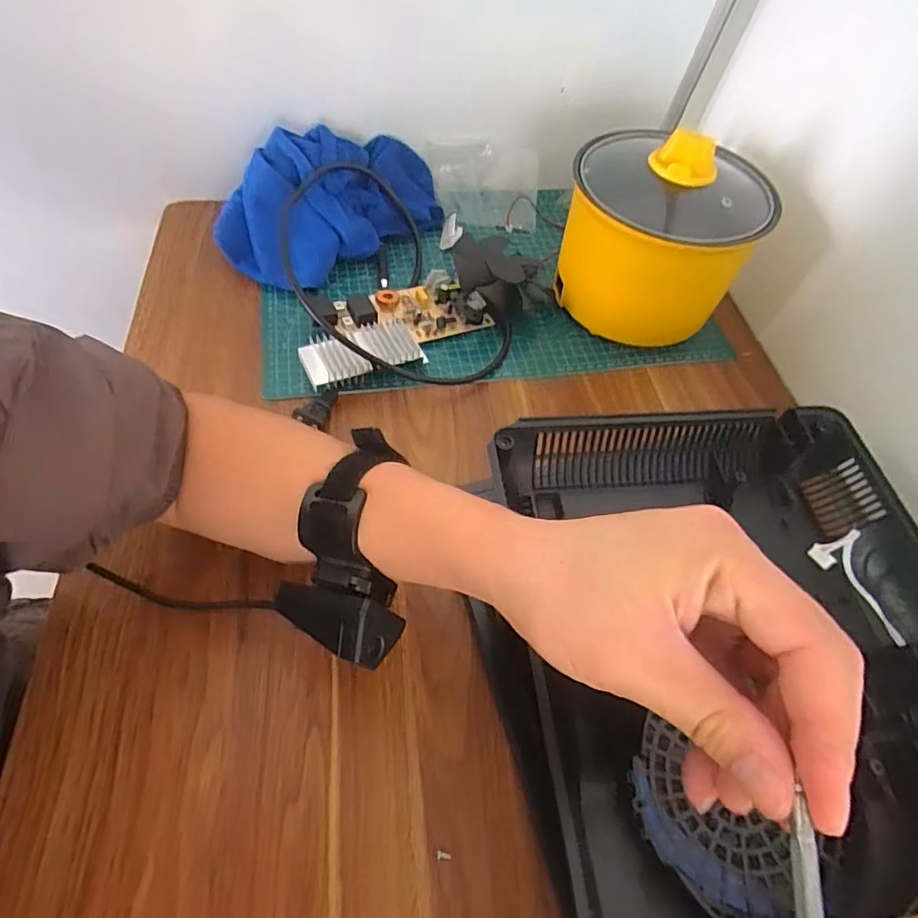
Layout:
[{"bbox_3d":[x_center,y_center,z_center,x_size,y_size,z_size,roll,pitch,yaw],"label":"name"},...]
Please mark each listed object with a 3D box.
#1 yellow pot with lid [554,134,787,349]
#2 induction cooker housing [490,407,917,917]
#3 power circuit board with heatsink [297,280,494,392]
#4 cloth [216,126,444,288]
[{"bbox_3d":[0.176,-0.204,0.492,0.155,0.153,0.160,19,55,6],"label":"yellow pot with lid"},{"bbox_3d":[0.175,0.124,0.323,0.300,0.064,0.349,-4,57,-7],"label":"induction cooker housing"},{"bbox_3d":[-0.056,-0.121,0.485,0.180,0.033,0.098,-20,60,-16],"label":"power circuit board with heatsink"},{"bbox_3d":[-0.119,-0.258,0.530,0.105,0.083,0.226,40,60,20],"label":"cloth"}]

